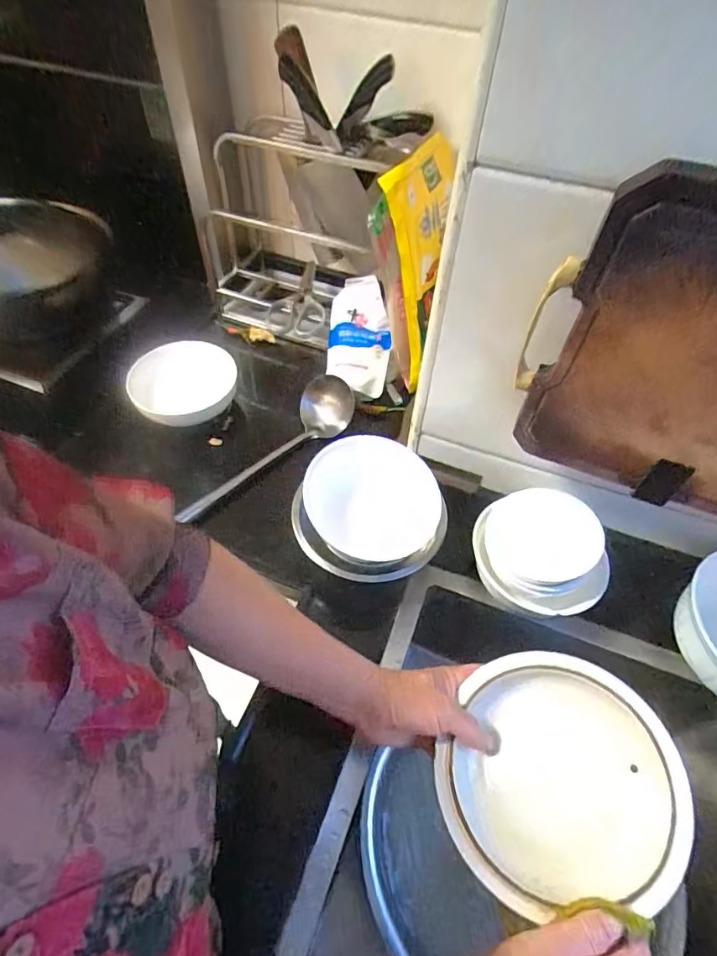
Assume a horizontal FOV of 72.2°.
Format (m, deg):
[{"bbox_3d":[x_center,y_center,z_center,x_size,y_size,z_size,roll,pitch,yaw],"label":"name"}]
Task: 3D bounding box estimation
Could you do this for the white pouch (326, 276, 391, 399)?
[{"bbox_3d":[0.000,-0.217,0.753,0.095,0.070,0.189,1,81,4],"label":"white pouch"}]

